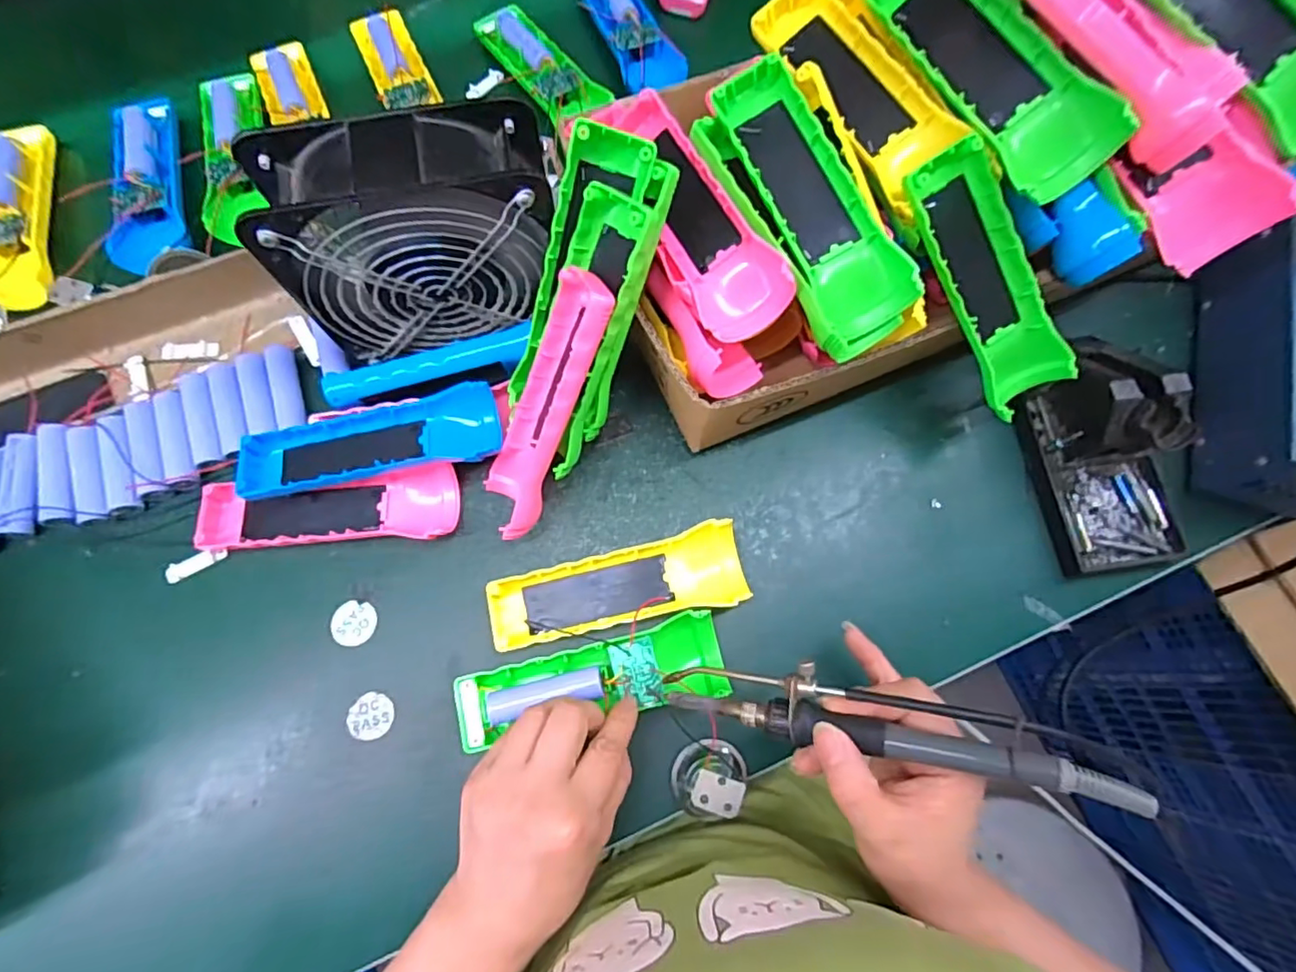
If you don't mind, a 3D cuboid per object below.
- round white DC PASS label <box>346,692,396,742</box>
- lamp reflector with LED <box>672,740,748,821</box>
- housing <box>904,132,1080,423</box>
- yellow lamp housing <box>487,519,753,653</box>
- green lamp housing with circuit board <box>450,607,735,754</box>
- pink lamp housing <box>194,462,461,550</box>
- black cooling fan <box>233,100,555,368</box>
[{"bbox_3d":[-0.166,0.138,0.347,0.026,0.004,0.026,0,77,-1],"label":"round white DC PASS label"},{"bbox_3d":[0.036,0.165,0.330,0.043,0.027,0.035,0,77,-1],"label":"lamp reflector with LED"},{"bbox_3d":[0.192,-0.113,0.330,0.049,0.024,0.153,-40,110,-10],"label":"housing"},{"bbox_3d":[-0.018,0.064,0.359,0.155,0.029,0.049,-15,77,-5],"label":"yellow lamp housing"},{"bbox_3d":[-0.033,0.113,0.338,0.156,0.029,0.045,-11,77,-4],"label":"green lamp housing with circuit board"},{"bbox_3d":[-0.201,0.016,0.368,0.156,0.022,0.047,-6,77,-3],"label":"pink lamp housing"},{"bbox_3d":[-0.124,-0.134,0.343,0.146,0.142,0.070,-11,74,-3],"label":"black cooling fan"}]

